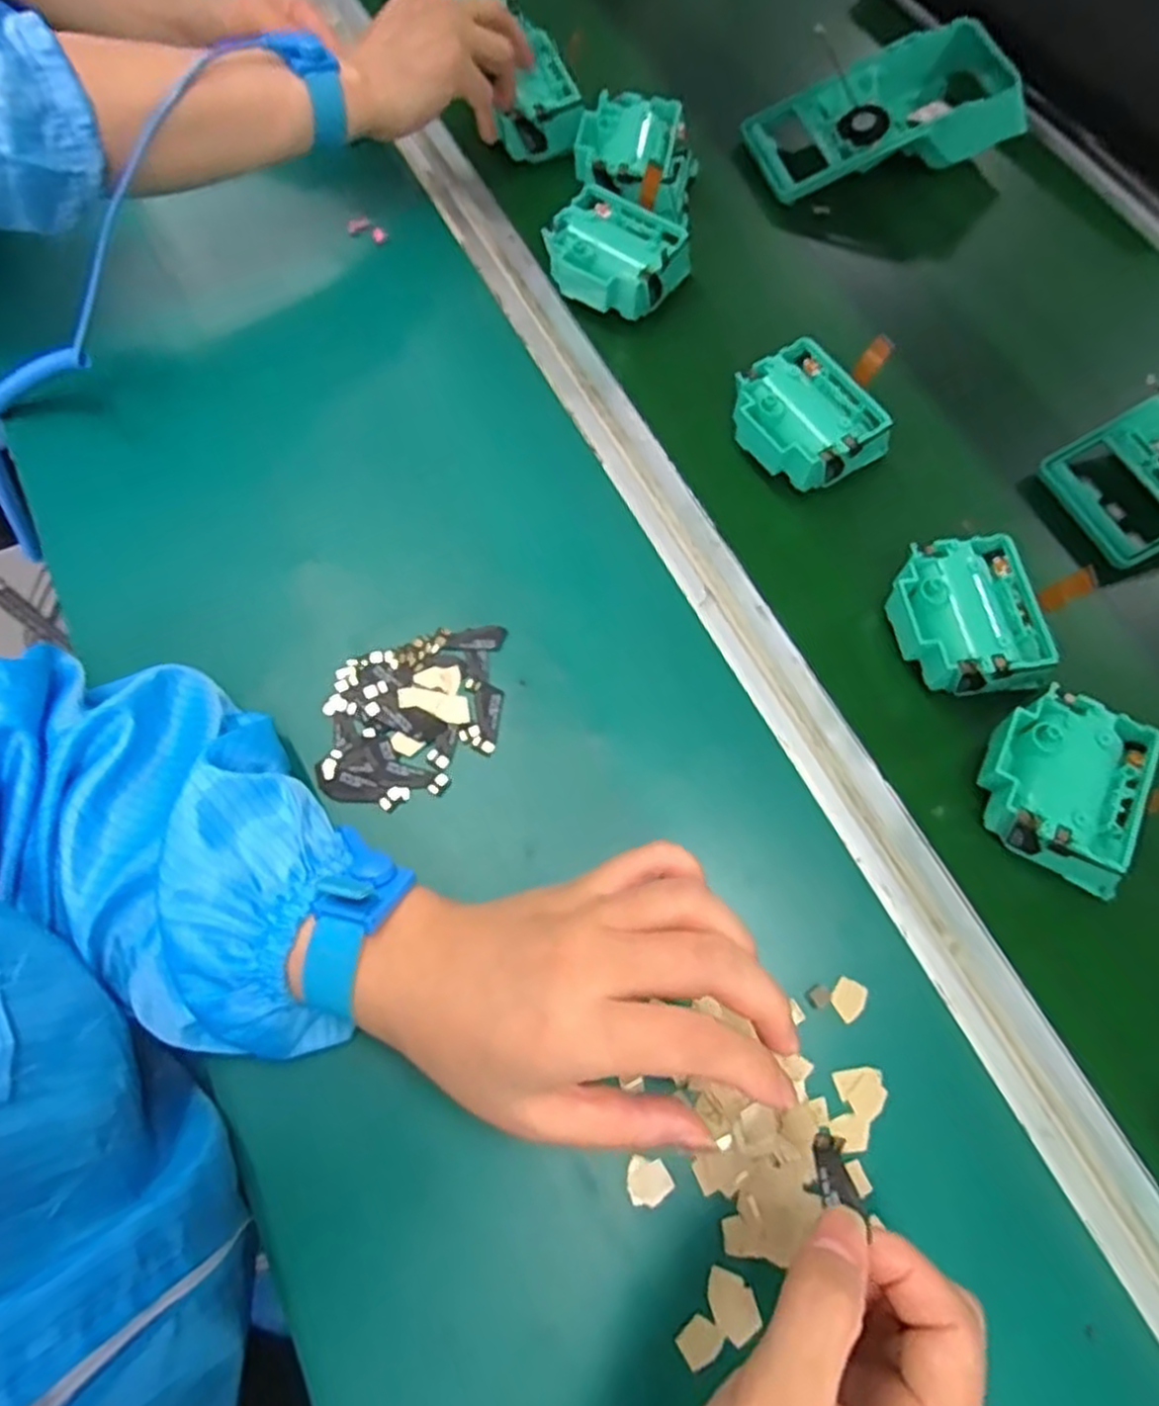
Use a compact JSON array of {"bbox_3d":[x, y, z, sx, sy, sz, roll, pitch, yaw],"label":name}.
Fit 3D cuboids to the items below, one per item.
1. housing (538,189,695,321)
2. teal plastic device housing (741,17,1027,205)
[{"bbox_3d":[0.022,-0.281,0.497,0.079,0.039,0.068,31,71,8],"label":"housing"},{"bbox_3d":[0.222,-0.426,0.558,0.198,0.044,0.096,-13,71,-7],"label":"teal plastic device housing"}]

